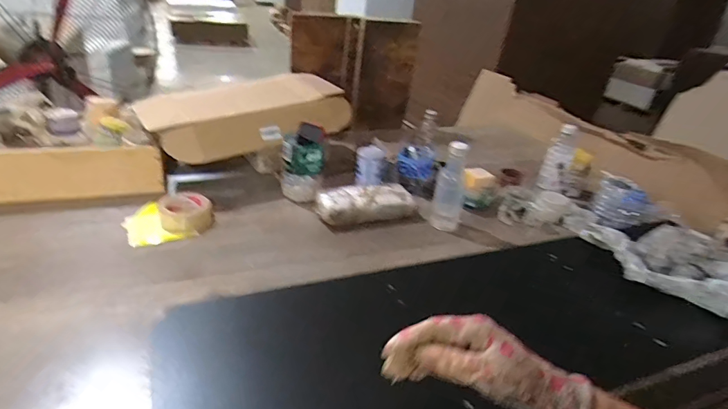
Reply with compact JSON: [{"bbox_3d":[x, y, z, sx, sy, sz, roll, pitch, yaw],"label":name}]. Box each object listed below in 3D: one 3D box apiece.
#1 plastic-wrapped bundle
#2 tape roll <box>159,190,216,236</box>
[{"bbox_3d":[0.007,-0.001,1.072,0.248,0.063,0.110,-1,30,-14],"label":"plastic-wrapped bundle"},{"bbox_3d":[-0.397,0.020,0.969,0.113,0.049,0.112,-9,33,-26],"label":"tape roll"}]

